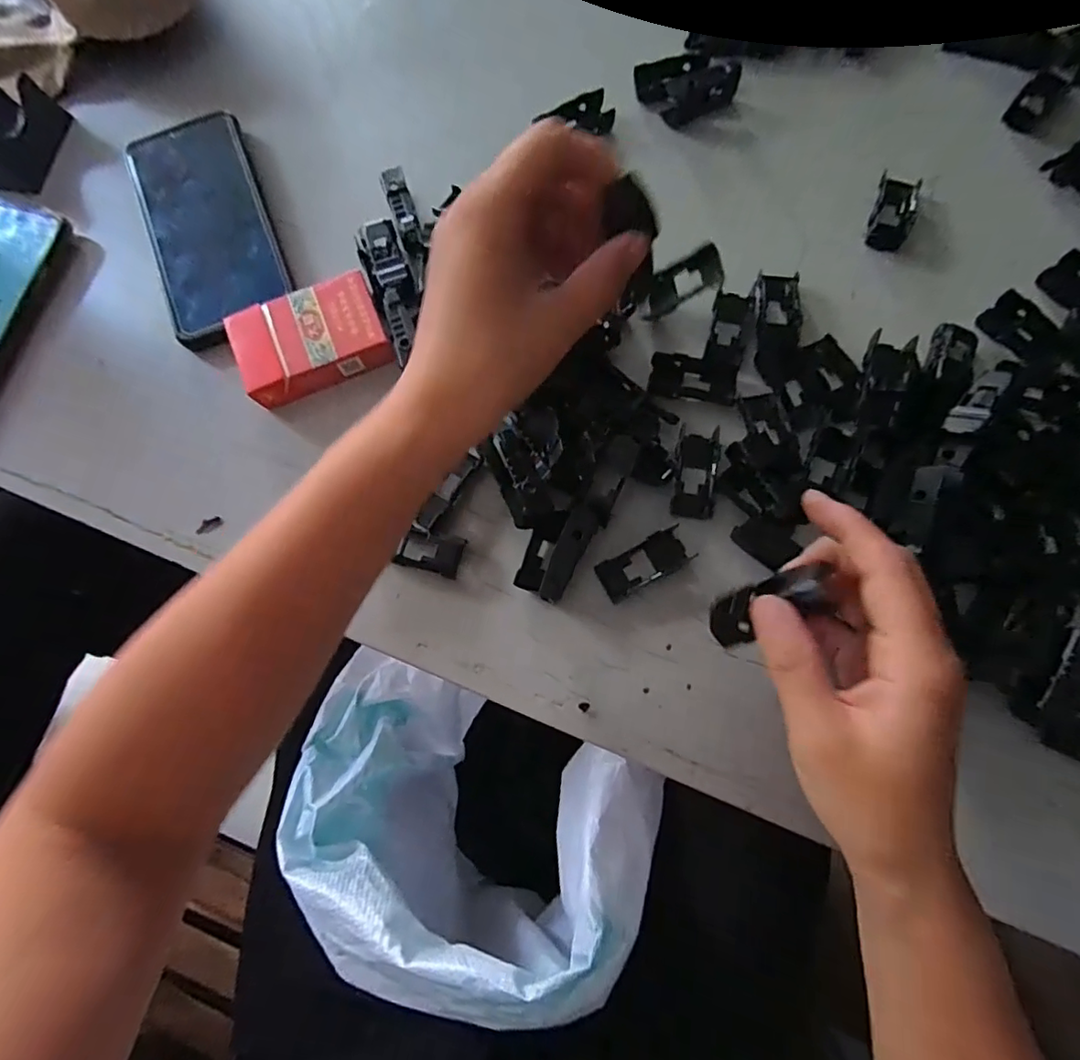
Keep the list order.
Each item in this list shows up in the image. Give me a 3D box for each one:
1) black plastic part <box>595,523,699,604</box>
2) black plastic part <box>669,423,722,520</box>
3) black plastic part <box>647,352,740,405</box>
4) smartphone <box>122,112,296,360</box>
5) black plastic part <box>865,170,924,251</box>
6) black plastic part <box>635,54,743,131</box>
[{"bbox_3d":[0.060,0.019,0.318,0.054,0.007,0.023,-29,76,-5],"label":"black plastic part"},{"bbox_3d":[0.090,-0.034,0.326,0.025,0.014,0.053,6,76,3],"label":"black plastic part"},{"bbox_3d":[0.094,-0.093,0.342,0.053,0.012,0.026,4,76,3],"label":"black plastic part"},{"bbox_3d":[-0.220,-0.202,0.373,0.078,0.016,0.170,-21,76,-4],"label":"smartphone"},{"bbox_3d":[0.229,-0.207,0.363,0.025,0.008,0.057,20,77,7],"label":"black plastic part"},{"bbox_3d":[0.102,-0.315,0.393,0.061,0.025,0.050,-25,76,-4],"label":"black plastic part"}]

